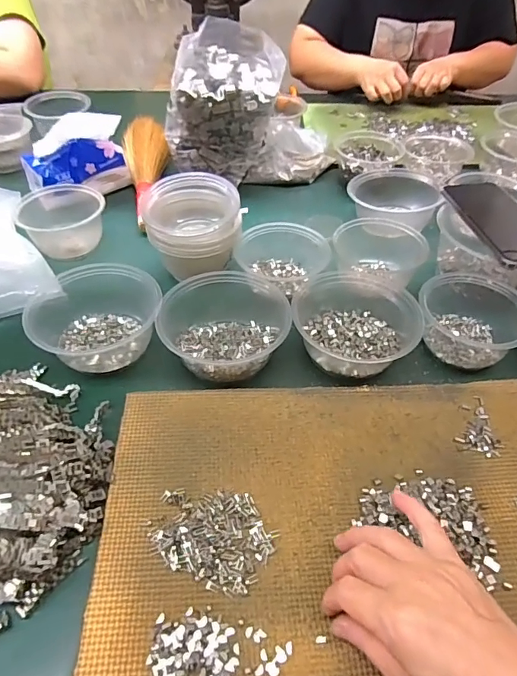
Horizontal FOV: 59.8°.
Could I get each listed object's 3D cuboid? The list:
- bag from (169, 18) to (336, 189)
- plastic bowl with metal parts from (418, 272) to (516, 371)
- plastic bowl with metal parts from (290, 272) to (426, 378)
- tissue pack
[{"bbox_3d":[-0.020,-0.371,0.728,0.251,0.194,0.145,-13,50,-12],"label":"bag"},{"bbox_3d":[0.238,-0.026,0.494,0.110,0.058,0.104,1,49,-1],"label":"plastic bowl with metal parts"},{"bbox_3d":[0.106,-0.022,0.496,0.134,0.049,0.133,1,49,-1],"label":"plastic bowl with metal parts"},{"bbox_3d":[-0.279,-0.275,0.696,0.149,0.104,0.065,-24,53,-21],"label":"tissue pack"}]

